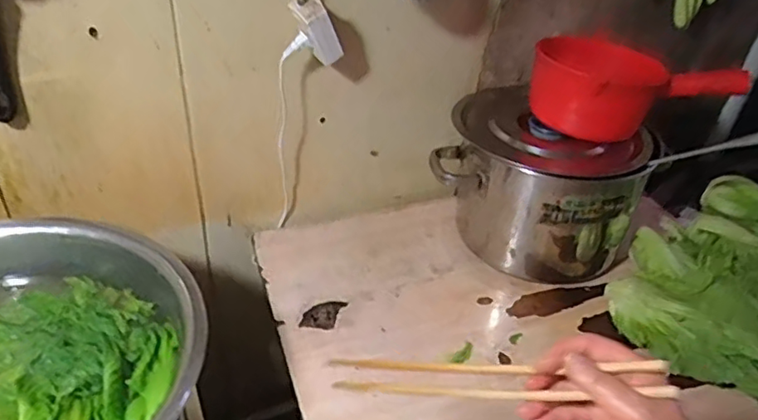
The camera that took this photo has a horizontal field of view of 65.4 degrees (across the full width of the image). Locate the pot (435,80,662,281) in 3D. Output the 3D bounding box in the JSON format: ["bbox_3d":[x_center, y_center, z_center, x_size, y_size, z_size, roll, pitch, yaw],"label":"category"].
[{"bbox_3d":[0.253,-0.033,0.974,0.295,0.242,0.230,26,41,25],"label":"pot"}]

